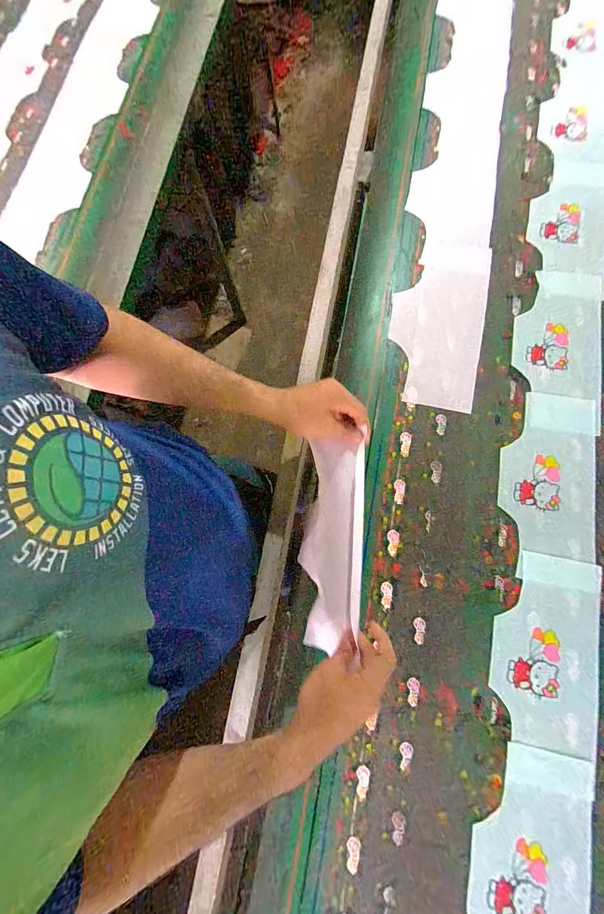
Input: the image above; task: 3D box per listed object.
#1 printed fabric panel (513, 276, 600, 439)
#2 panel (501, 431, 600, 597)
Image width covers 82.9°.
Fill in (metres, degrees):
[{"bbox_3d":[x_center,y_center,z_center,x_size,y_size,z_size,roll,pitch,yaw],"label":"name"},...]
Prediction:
[{"bbox_3d":[0.421,-0.178,0.561,0.138,0.006,0.301,13,77,4],"label":"printed fabric panel"},{"bbox_3d":[0.368,0.071,0.511,0.135,0.011,0.225,7,77,2],"label":"panel"}]

